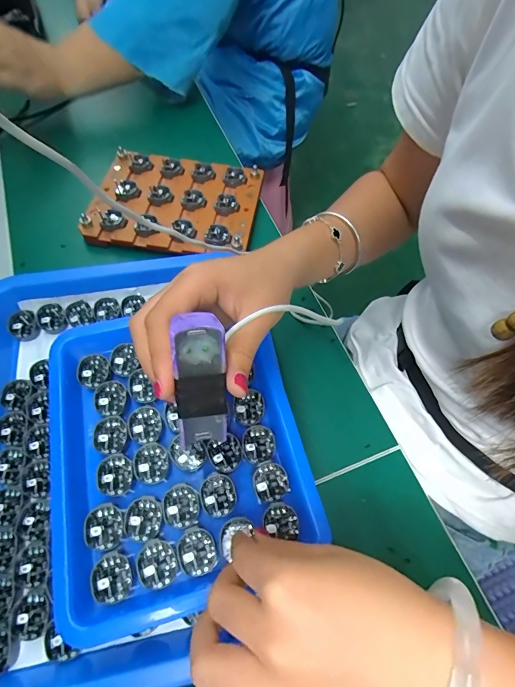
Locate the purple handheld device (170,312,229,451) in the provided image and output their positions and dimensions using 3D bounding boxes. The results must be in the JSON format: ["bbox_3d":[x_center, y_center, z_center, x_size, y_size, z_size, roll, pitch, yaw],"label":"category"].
[{"bbox_3d":[-0.030,0.023,0.200,0.026,0.076,0.019,-1,26,-1],"label":"purple handheld device"}]

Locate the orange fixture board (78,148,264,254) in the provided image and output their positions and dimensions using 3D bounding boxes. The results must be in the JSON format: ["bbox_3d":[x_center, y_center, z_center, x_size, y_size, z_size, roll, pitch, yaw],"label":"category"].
[{"bbox_3d":[-0.096,-0.165,0.427,0.184,0.022,0.137,8,62,4],"label":"orange fixture board"}]

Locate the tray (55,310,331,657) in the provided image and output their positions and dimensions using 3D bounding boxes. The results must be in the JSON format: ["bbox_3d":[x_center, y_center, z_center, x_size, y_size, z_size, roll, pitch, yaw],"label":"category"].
[{"bbox_3d":[-0.066,0.074,0.274,0.189,0.027,0.209,-14,63,-8],"label":"tray"}]

